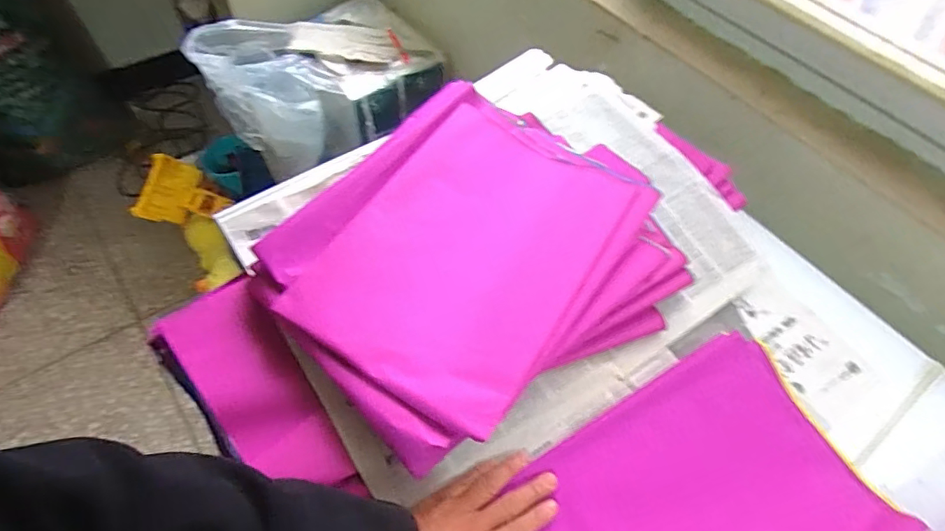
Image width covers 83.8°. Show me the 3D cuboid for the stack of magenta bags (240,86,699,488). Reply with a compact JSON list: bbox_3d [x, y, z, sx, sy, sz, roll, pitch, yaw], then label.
[{"bbox_3d":[0.018,-0.026,0.576,0.367,0.086,0.435,39,62,20],"label":"stack of magenta bags"}]

